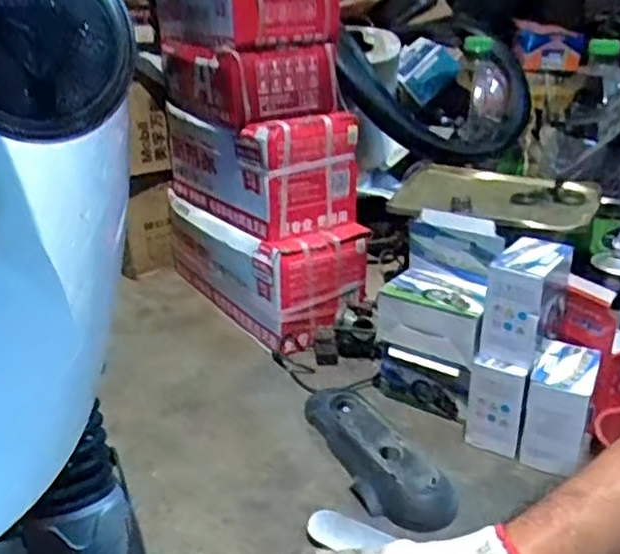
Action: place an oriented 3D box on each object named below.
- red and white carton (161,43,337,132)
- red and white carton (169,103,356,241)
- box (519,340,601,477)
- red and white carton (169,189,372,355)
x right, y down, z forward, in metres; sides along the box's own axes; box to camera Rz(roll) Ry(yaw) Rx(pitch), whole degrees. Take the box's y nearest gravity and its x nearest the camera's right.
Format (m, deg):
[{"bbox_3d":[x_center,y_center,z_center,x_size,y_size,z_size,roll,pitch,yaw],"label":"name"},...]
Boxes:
[{"bbox_3d":[-0.114,-0.383,1.273,0.223,0.125,0.323,-14,27,-26],"label":"red and white carton"},{"bbox_3d":[-0.107,-0.240,1.339,0.200,0.198,0.407,-17,29,-31],"label":"red and white carton"},{"bbox_3d":[0.357,0.185,0.947,0.084,0.136,0.126,9,26,24],"label":"box"},{"bbox_3d":[-0.104,-0.046,1.417,0.219,0.208,0.512,-17,28,-31],"label":"red and white carton"}]

